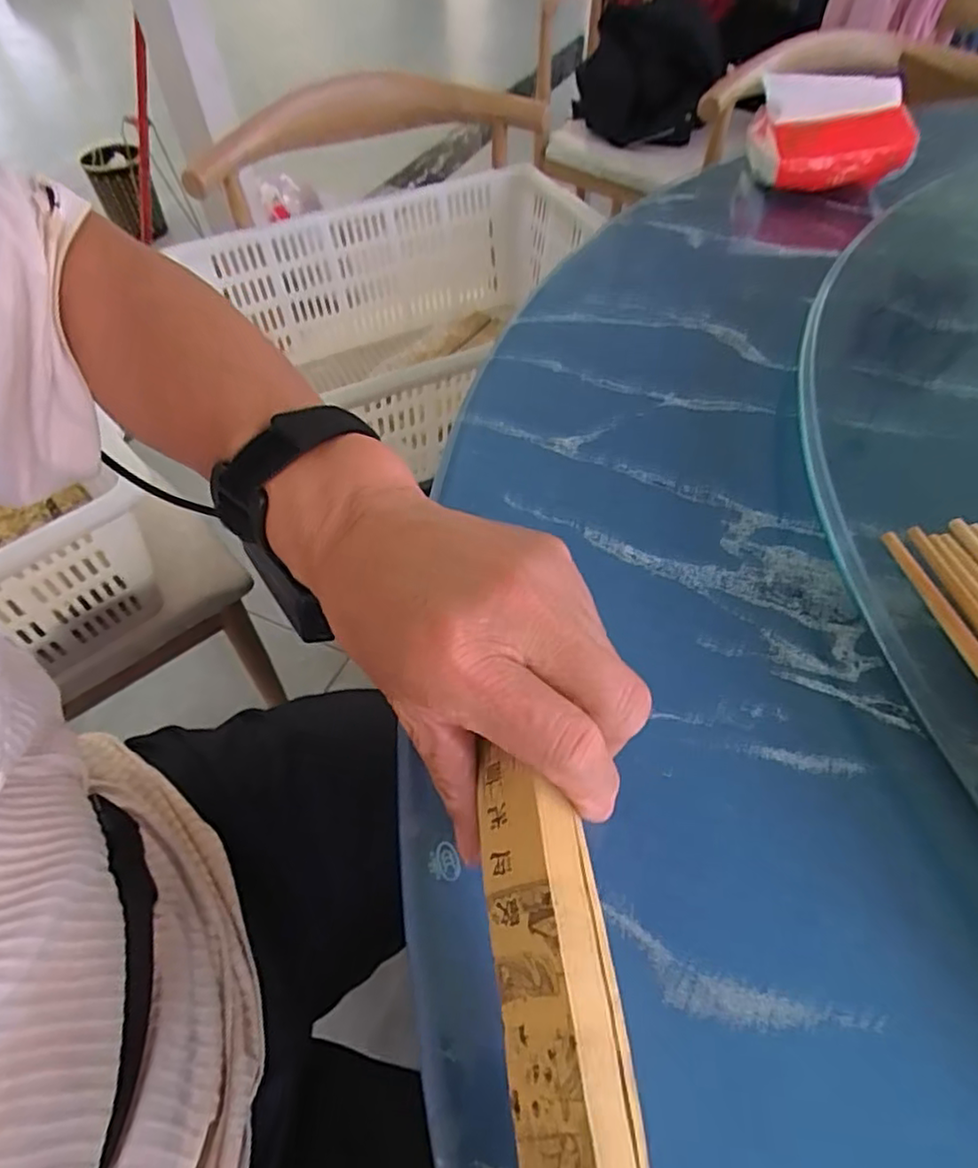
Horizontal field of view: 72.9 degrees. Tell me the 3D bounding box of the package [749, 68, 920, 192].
[{"bbox_3d":[0.283,-0.371,0.556,0.119,0.071,0.079,3,53,5],"label":"package"}]

